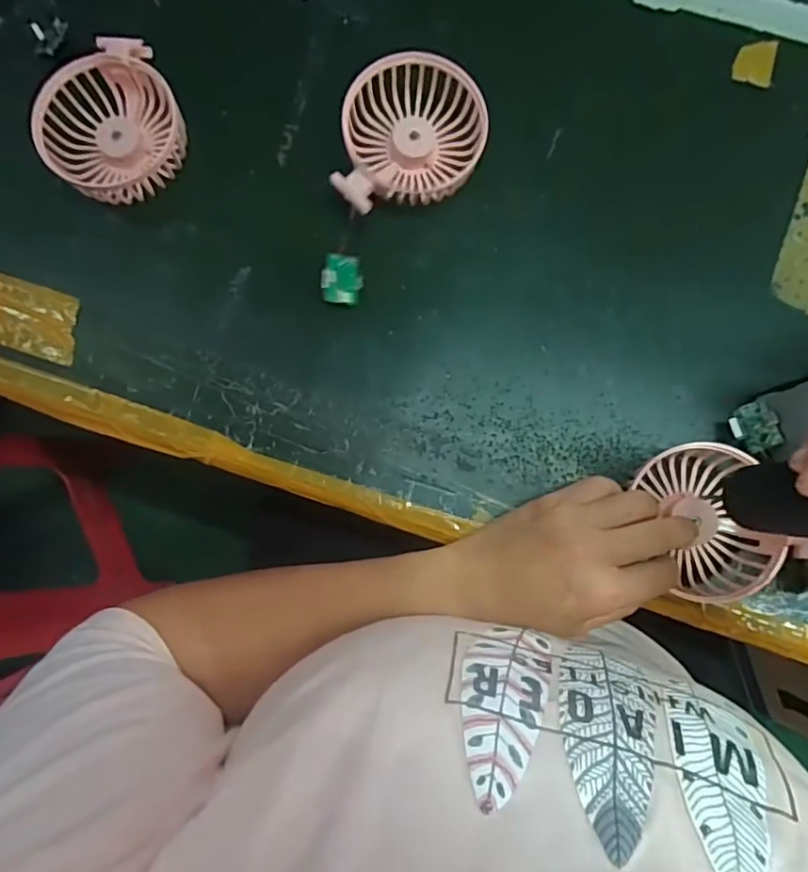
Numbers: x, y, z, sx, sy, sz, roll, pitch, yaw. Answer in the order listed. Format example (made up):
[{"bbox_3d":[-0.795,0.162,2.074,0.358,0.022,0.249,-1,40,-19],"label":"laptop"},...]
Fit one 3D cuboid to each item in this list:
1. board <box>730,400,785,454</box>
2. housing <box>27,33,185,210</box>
[{"bbox_3d":[0.212,-0.008,0.343,0.011,0.023,0.032,20,59,-34],"label":"board"},{"bbox_3d":[-0.189,-0.200,0.371,0.088,0.036,0.083,1,81,-3],"label":"housing"}]

